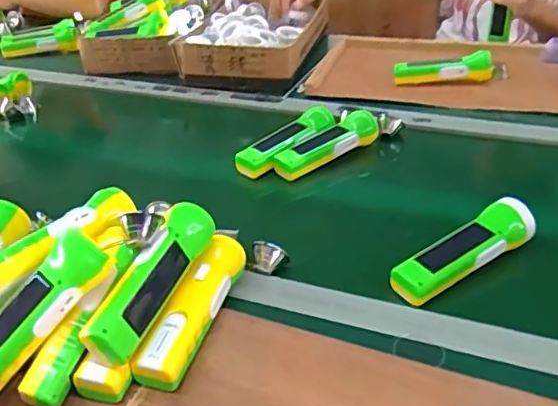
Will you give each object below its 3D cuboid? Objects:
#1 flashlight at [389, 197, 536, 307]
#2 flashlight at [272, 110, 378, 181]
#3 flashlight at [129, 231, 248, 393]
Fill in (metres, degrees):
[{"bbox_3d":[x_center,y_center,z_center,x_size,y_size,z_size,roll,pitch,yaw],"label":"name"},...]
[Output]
[{"bbox_3d":[0.194,0.046,0.594,0.171,0.042,0.042,-20,36,-24],"label":"flashlight"},{"bbox_3d":[0.070,-0.082,0.813,0.168,0.046,0.046,-26,39,-30],"label":"flashlight"},{"bbox_3d":[-0.078,0.099,0.533,0.042,0.052,0.167,9,35,20],"label":"flashlight"}]

